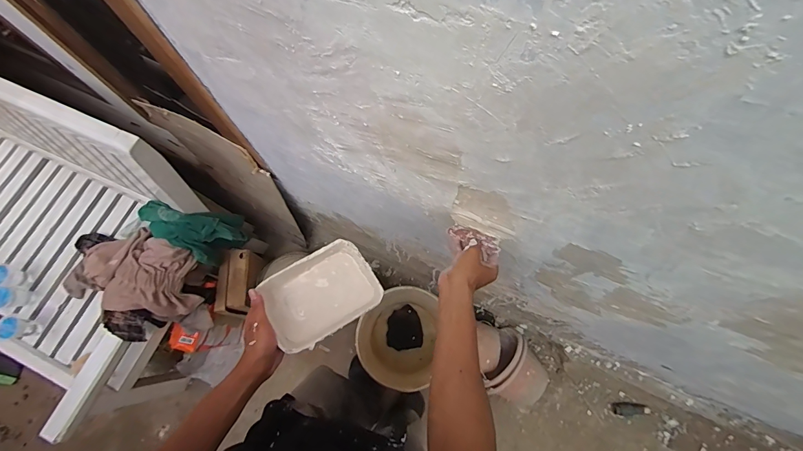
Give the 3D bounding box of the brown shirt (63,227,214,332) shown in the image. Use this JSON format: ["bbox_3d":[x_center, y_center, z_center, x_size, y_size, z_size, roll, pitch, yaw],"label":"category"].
[{"bbox_3d":[-0.808,0.145,1.132,0.440,0.209,0.235,15,74,6],"label":"brown shirt"}]

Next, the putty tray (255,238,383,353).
[{"bbox_3d":[-0.128,0.111,0.591,0.170,0.050,0.123,-33,75,-9],"label":"putty tray"}]

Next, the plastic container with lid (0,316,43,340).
[{"bbox_3d":[-1.141,0.305,1.102,0.065,0.091,0.062,4,73,2],"label":"plastic container with lid"}]

